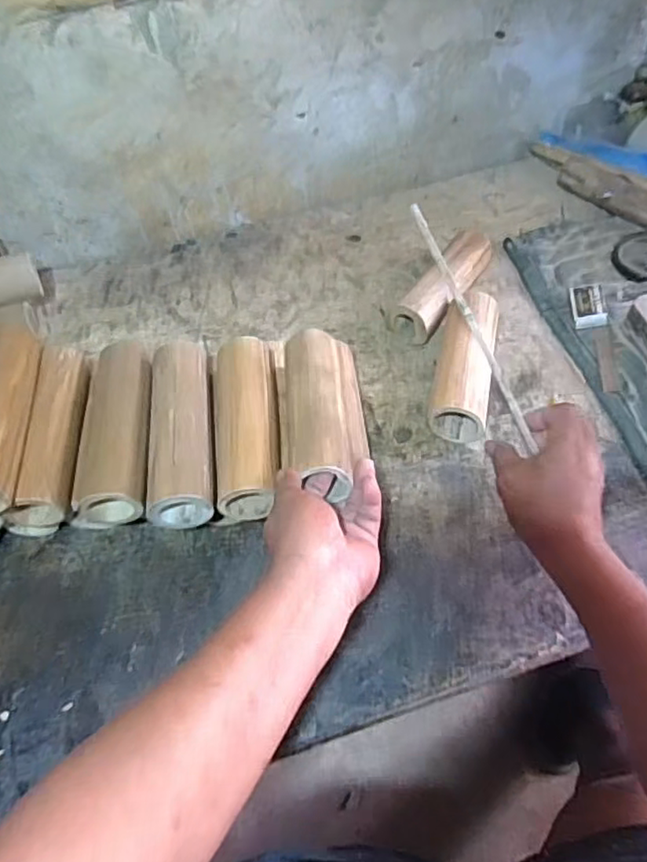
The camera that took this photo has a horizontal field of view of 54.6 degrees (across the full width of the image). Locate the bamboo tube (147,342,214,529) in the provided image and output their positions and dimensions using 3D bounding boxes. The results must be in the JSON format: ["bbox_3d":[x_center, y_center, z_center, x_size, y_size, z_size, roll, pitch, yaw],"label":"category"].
[{"bbox_3d":[-0.134,-0.003,0.586,0.056,0.047,0.183,-9,55,-1],"label":"bamboo tube"}]

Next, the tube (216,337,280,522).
[{"bbox_3d":[-0.073,-0.008,0.590,0.056,0.048,0.180,-6,55,1],"label":"tube"}]

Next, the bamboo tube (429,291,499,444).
[{"bbox_3d":[0.154,-0.072,0.679,0.057,0.060,0.172,9,57,11],"label":"bamboo tube"}]

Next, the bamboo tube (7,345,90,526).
[{"bbox_3d":[-0.261,-0.002,0.595,0.051,0.053,0.174,-6,55,1],"label":"bamboo tube"}]

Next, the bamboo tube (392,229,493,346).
[{"bbox_3d":[0.150,-0.177,0.759,0.051,0.062,0.178,28,62,22],"label":"bamboo tube"}]

